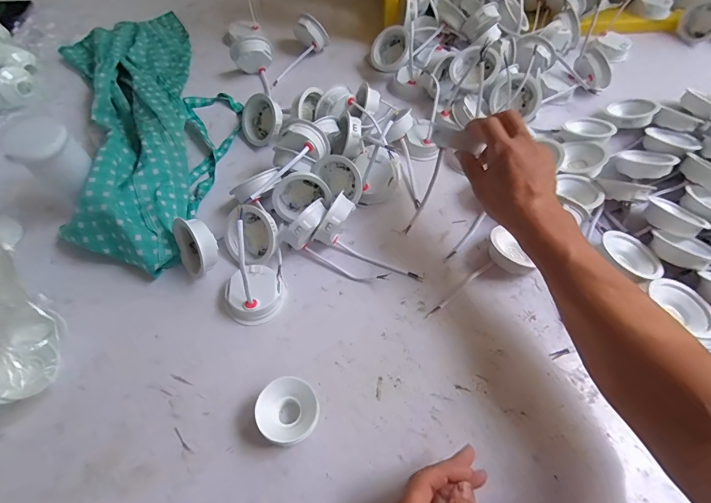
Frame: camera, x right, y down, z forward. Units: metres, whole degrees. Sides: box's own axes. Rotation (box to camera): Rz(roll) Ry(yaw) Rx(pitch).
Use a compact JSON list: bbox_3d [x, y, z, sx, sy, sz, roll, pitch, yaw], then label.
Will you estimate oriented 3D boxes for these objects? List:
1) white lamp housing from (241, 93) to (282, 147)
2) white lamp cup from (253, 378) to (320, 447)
[{"bbox_3d":[-0.138,-0.197,0.582,0.070,0.030,0.065,-16,89,29],"label":"white lamp housing"},{"bbox_3d":[-0.063,0.153,0.373,0.056,0.037,0.055,0,57,-1],"label":"white lamp cup"}]

